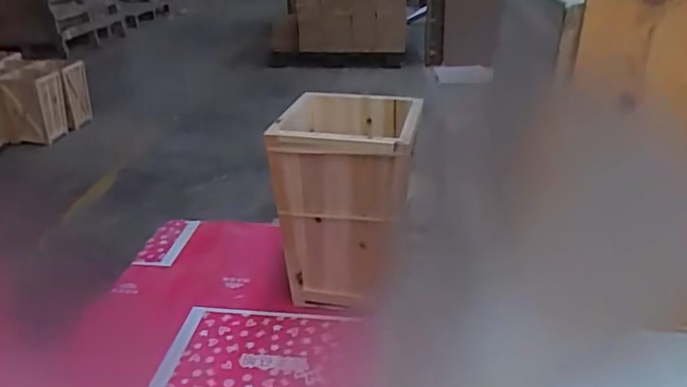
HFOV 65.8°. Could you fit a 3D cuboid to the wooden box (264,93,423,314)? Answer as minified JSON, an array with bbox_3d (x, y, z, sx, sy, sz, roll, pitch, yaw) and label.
[{"bbox_3d":[0.011,0.014,1.036,0.245,0.356,0.238,4,27,10],"label":"wooden box"}]

